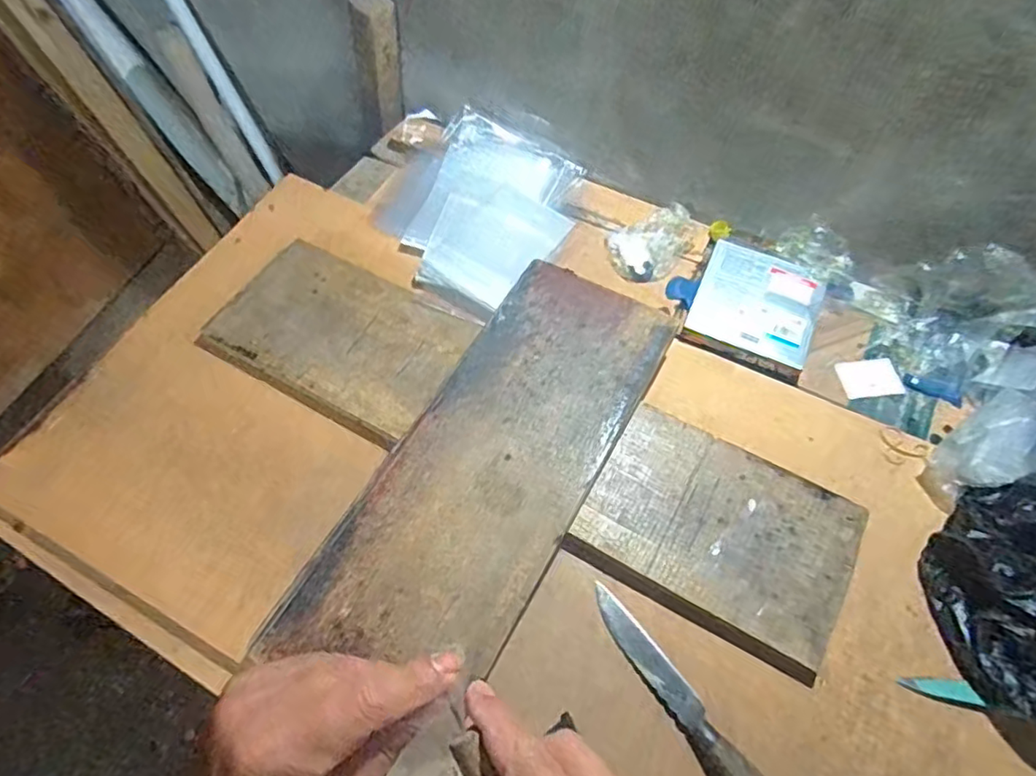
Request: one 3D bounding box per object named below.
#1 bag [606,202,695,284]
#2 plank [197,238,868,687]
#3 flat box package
[{"bbox_3d":[0.177,-0.185,0.746,0.121,0.021,0.088,-27,65,-11],"label":"bag"},{"bbox_3d":[-0.007,0.036,0.606,0.685,0.023,0.170,26,65,13],"label":"plank"},{"bbox_3d":[0.278,-0.095,0.688,0.134,0.032,0.145,21,65,13],"label":"flat box package"}]

